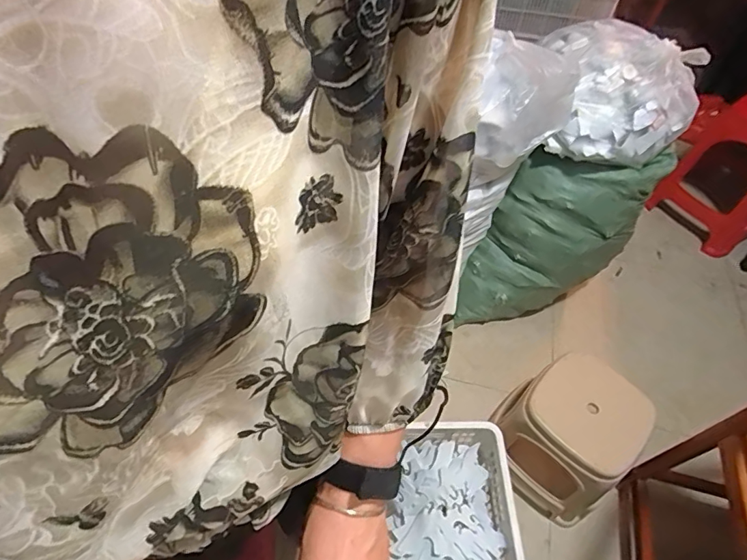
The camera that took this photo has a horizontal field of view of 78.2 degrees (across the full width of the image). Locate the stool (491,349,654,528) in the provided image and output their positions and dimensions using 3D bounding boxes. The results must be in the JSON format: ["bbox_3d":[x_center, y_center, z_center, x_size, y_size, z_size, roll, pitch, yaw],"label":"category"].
[{"bbox_3d":[0.449,0.367,1.052,0.252,0.285,0.276,-25,59,-19],"label":"stool"}]

